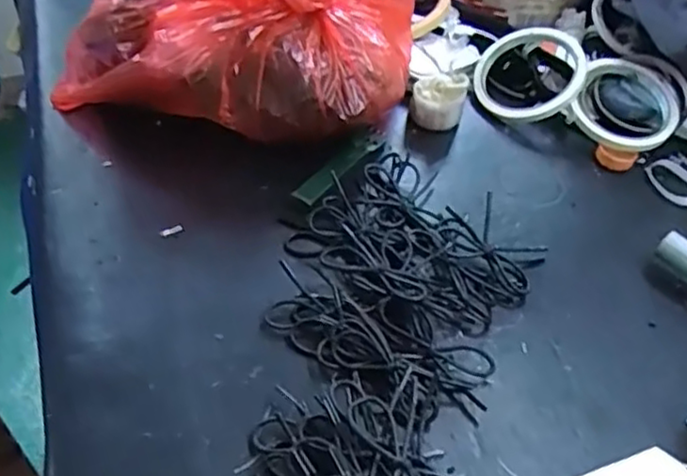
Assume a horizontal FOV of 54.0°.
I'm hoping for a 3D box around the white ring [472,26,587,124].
[{"bbox_3d":[0.157,-0.140,0.572,0.091,0.014,0.088,-11,63,22],"label":"white ring"}]

